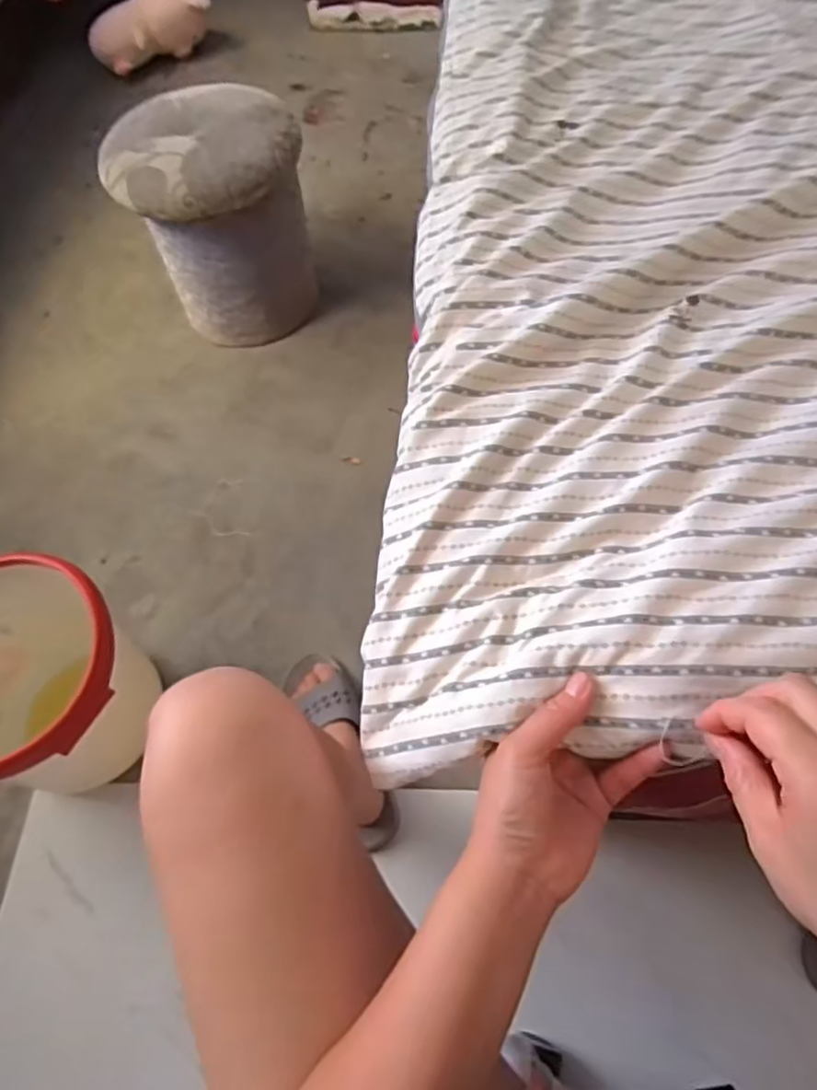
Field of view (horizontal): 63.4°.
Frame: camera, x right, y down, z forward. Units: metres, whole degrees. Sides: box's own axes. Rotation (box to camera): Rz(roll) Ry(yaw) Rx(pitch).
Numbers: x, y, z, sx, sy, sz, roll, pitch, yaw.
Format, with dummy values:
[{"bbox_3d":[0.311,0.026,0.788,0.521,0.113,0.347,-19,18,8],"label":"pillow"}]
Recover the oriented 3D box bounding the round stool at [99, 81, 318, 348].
[{"bbox_3d":[-0.313,-0.547,1.147,0.292,0.337,0.270,-2,61,3],"label":"round stool"}]

